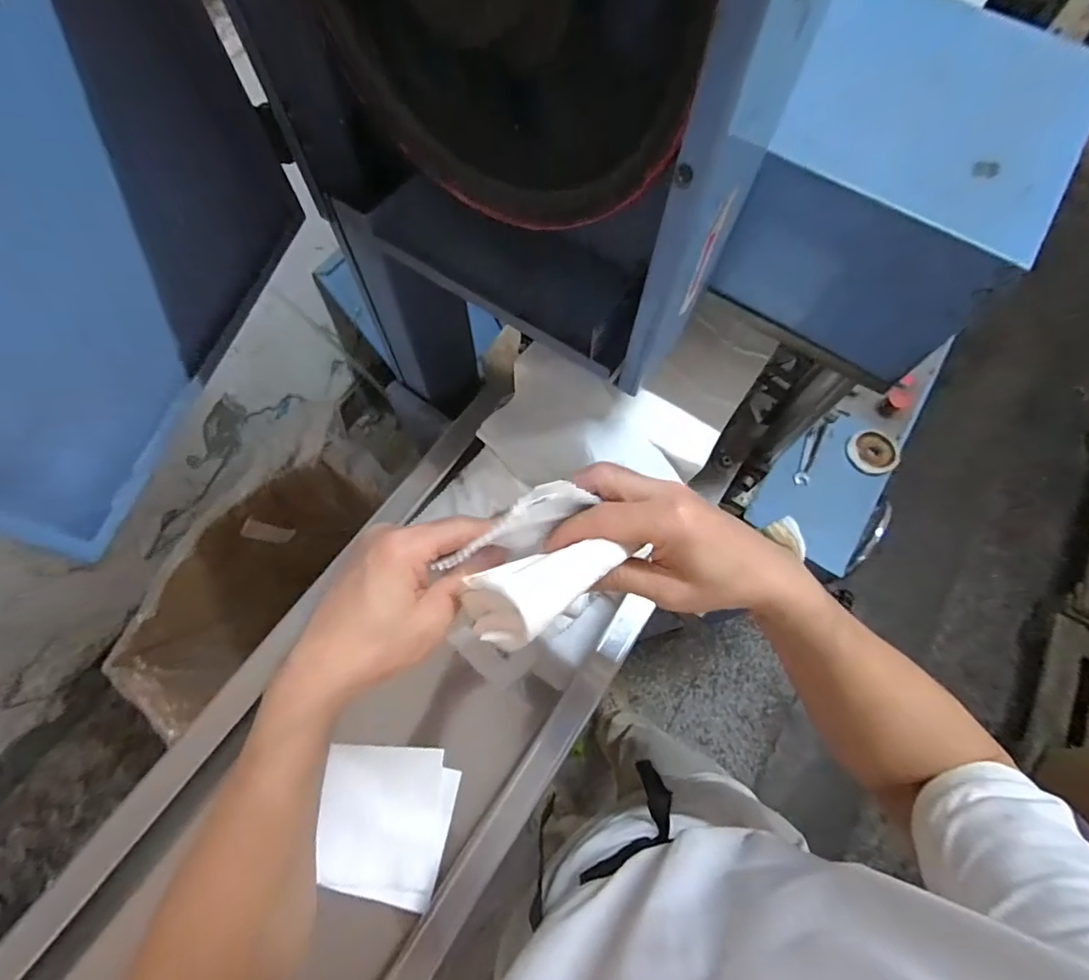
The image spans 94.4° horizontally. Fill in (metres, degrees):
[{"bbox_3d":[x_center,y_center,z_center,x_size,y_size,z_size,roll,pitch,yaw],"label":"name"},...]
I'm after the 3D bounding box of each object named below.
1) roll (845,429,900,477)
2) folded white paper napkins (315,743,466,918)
[{"bbox_3d":[0.530,-0.059,0.814,0.079,0.018,0.072,0,69,0],"label":"roll"},{"bbox_3d":[-0.153,0.314,0.483,0.122,0.019,0.123,9,69,4],"label":"folded white paper napkins"}]

